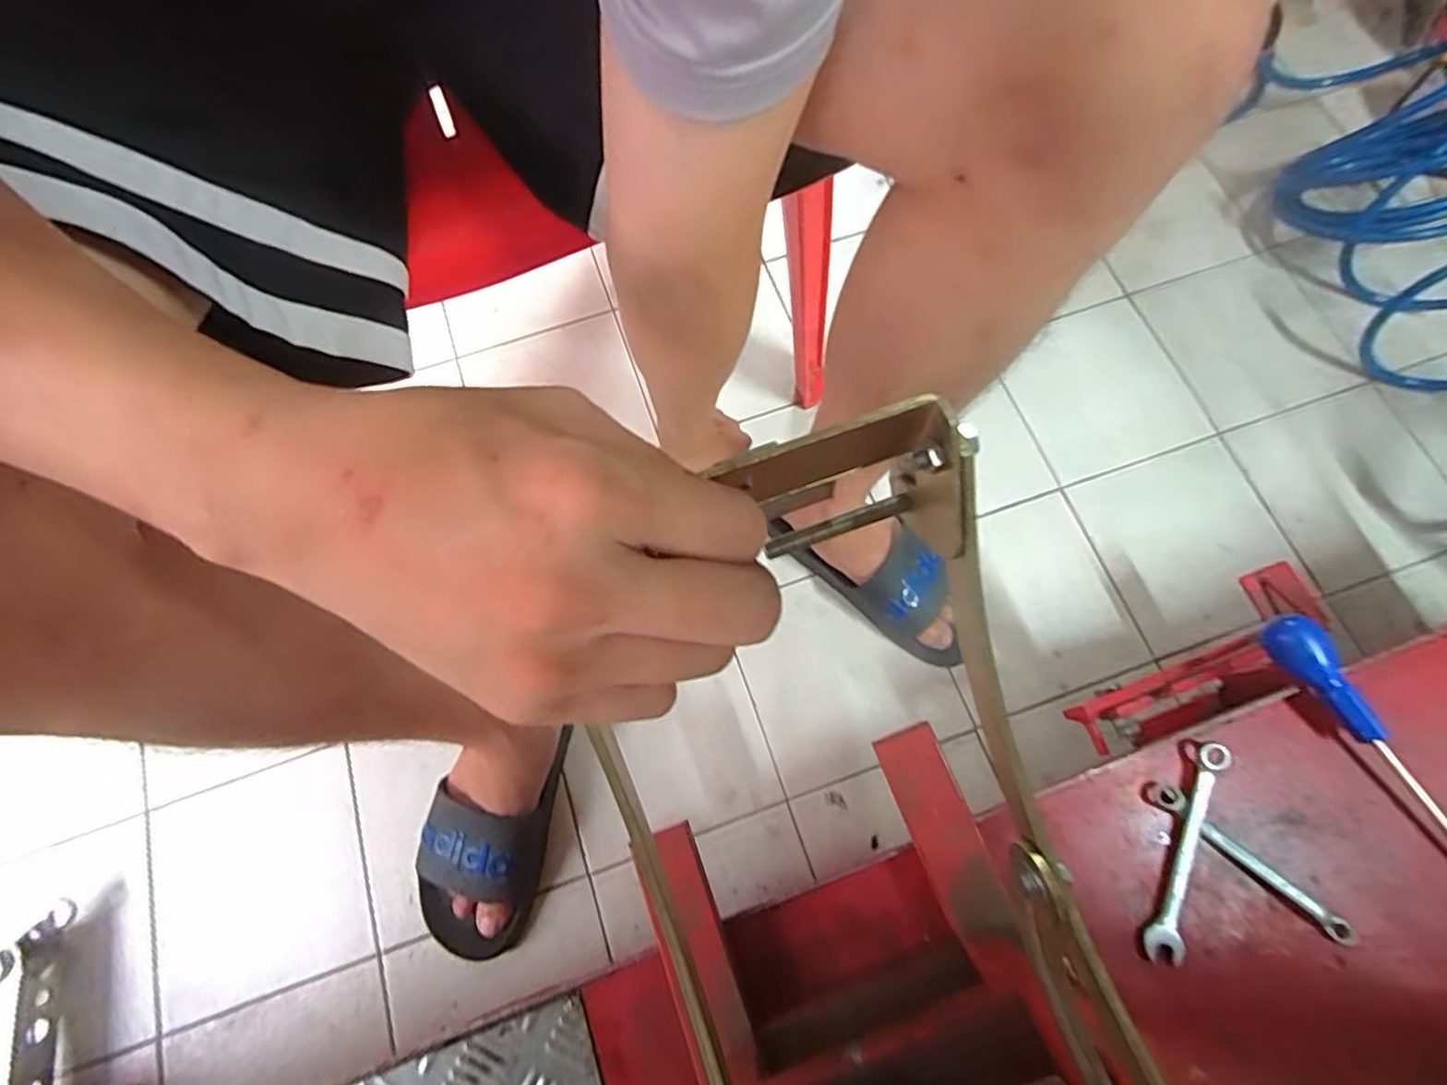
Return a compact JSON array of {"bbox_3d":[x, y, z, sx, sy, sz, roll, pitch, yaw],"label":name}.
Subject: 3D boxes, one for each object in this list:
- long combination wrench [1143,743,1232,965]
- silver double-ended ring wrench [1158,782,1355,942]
[{"bbox_3d":[0.312,0.204,0.429,0.020,0.013,0.145,23,72,11],"label":"long combination wrench"},{"bbox_3d":[0.350,0.210,0.426,0.130,0.005,0.017,40,76,16],"label":"silver double-ended ring wrench"}]

